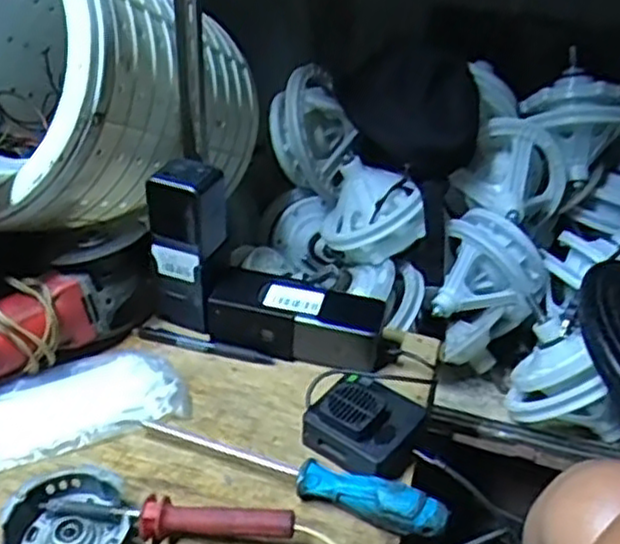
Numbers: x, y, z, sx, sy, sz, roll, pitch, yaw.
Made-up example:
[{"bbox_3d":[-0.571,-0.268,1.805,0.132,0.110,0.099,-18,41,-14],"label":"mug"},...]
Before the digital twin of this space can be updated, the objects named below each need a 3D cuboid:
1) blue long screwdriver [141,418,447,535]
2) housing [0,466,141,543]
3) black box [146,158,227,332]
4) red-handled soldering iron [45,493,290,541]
[{"bbox_3d":[-0.016,0.151,0.563,0.242,0.033,0.027,16,38,16],"label":"blue long screwdriver"},{"bbox_3d":[-0.170,0.180,0.518,0.083,0.029,0.081,2,37,-2],"label":"housing"},{"bbox_3d":[-0.111,-0.024,0.684,0.063,0.154,0.052,17,39,18],"label":"black box"},{"bbox_3d":[-0.102,0.175,0.521,0.181,0.036,0.023,5,37,3],"label":"red-handled soldering iron"}]

